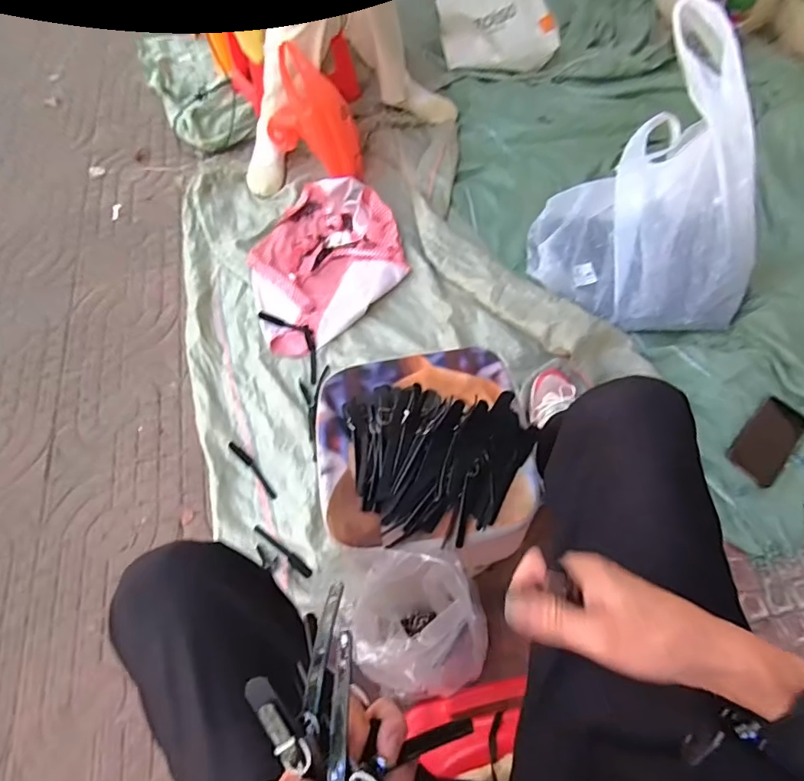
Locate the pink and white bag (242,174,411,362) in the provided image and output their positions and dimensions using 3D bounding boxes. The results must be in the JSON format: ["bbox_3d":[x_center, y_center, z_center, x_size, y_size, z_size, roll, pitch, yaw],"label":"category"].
[{"bbox_3d":[-0.177,-0.313,1.128,0.342,0.053,0.465,-16,60,-5],"label":"pink and white bag"}]

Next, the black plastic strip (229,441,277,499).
[{"bbox_3d":[-0.266,0.141,0.904,0.018,0.018,0.138,-40,65,-18],"label":"black plastic strip"}]

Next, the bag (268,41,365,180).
[{"bbox_3d":[-0.212,-0.644,1.160,0.232,0.283,0.109,36,67,20],"label":"bag"}]

